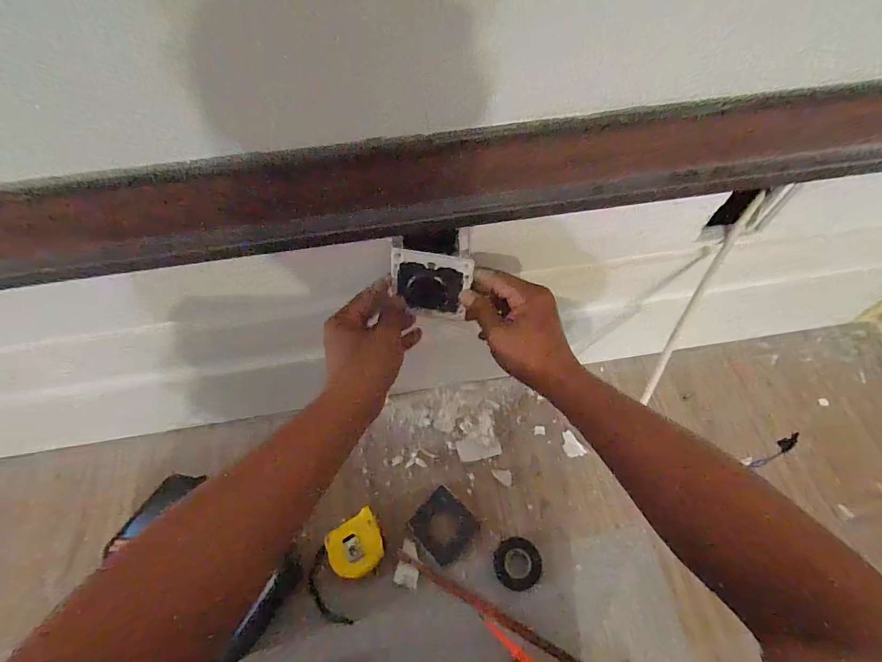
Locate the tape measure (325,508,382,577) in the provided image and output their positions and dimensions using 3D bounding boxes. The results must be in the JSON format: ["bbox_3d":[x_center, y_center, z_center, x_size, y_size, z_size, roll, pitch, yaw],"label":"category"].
[{"bbox_3d":[-0.121,0.313,0.607,0.079,0.040,0.074,-31,66,-13],"label":"tape measure"}]

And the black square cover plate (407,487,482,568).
[{"bbox_3d":[0.004,0.300,0.645,0.086,0.004,0.085,40,71,20],"label":"black square cover plate"}]

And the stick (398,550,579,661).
[{"bbox_3d":[0.066,0.394,0.587,0.291,0.007,0.012,25,66,14],"label":"stick"}]

